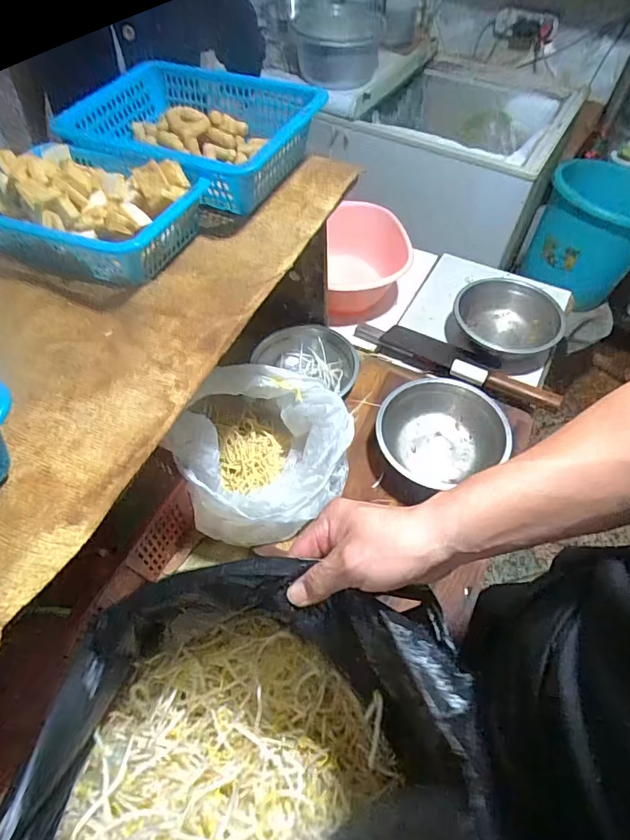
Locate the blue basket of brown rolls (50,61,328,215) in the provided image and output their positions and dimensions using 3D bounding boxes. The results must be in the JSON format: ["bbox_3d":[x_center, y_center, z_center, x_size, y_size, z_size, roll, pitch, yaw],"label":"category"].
[{"bbox_3d":[-0.163,-0.370,0.605,0.297,0.067,0.214,22,59,14],"label":"blue basket of brown rolls"}]

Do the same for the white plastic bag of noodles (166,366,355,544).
[{"bbox_3d":[-0.064,0.034,0.662,0.222,0.161,0.239,1,56,0],"label":"white plastic bag of noodles"}]

